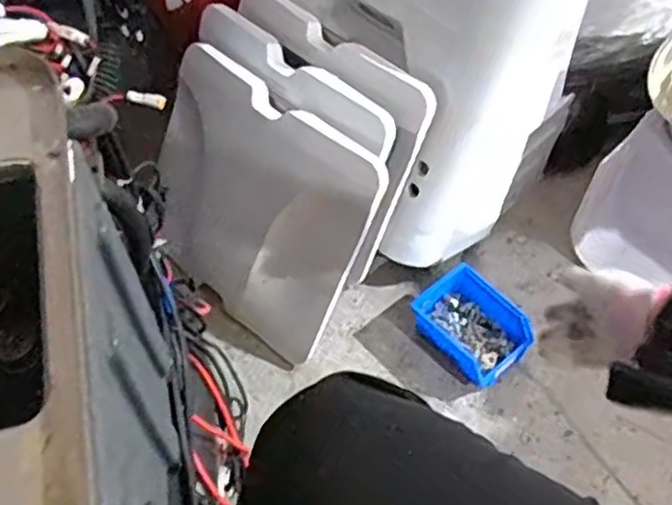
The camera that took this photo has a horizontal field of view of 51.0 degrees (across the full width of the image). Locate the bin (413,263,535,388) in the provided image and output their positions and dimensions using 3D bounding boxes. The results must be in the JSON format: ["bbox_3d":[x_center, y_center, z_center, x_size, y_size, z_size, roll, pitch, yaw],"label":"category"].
[{"bbox_3d":[0.182,0.101,0.962,0.108,0.061,0.150,-38,63,-23],"label":"bin"}]

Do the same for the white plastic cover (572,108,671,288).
[{"bbox_3d":[0.474,-0.062,1.007,0.217,0.224,0.098,21,58,15],"label":"white plastic cover"}]

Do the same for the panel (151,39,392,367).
[{"bbox_3d":[-0.121,-0.065,0.936,0.343,0.307,0.029,38,33,22],"label":"panel"}]

